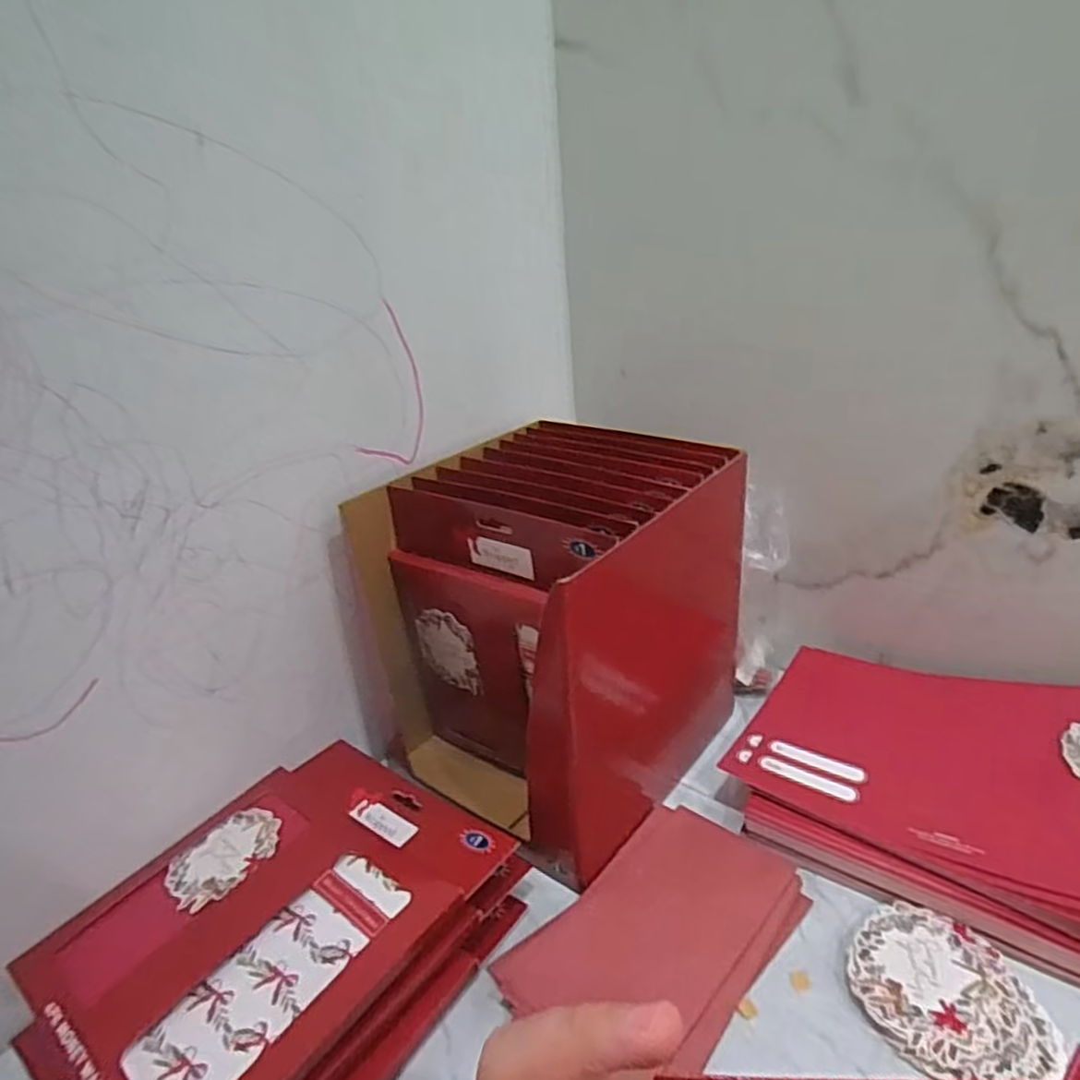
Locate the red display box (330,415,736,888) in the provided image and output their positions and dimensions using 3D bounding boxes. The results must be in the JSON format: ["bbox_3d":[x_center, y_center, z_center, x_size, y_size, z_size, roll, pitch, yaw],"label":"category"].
[{"bbox_3d":[0.017,0.058,0.555,0.217,0.221,0.243,20,35,40],"label":"red display box"}]

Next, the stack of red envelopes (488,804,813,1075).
[{"bbox_3d":[0.076,0.240,0.435,0.116,0.011,0.180,20,35,40],"label":"stack of red envelopes"}]

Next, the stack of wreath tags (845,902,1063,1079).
[{"bbox_3d":[0.221,0.249,0.388,0.086,0.012,0.095,-13,27,-15],"label":"stack of wreath tags"}]

